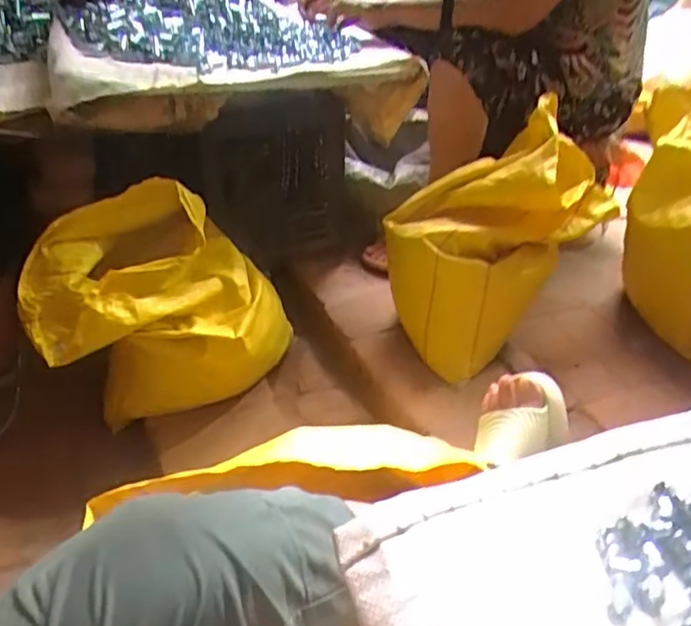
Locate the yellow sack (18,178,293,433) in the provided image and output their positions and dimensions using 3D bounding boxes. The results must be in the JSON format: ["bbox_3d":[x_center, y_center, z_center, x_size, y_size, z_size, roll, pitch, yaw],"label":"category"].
[{"bbox_3d":[-0.293,-0.022,0.993,0.387,0.317,0.249,-4,36,-16],"label":"yellow sack"}]

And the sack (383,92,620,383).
[{"bbox_3d":[0.272,-0.142,1.137,0.344,0.372,0.247,-19,42,-34],"label":"sack"}]

